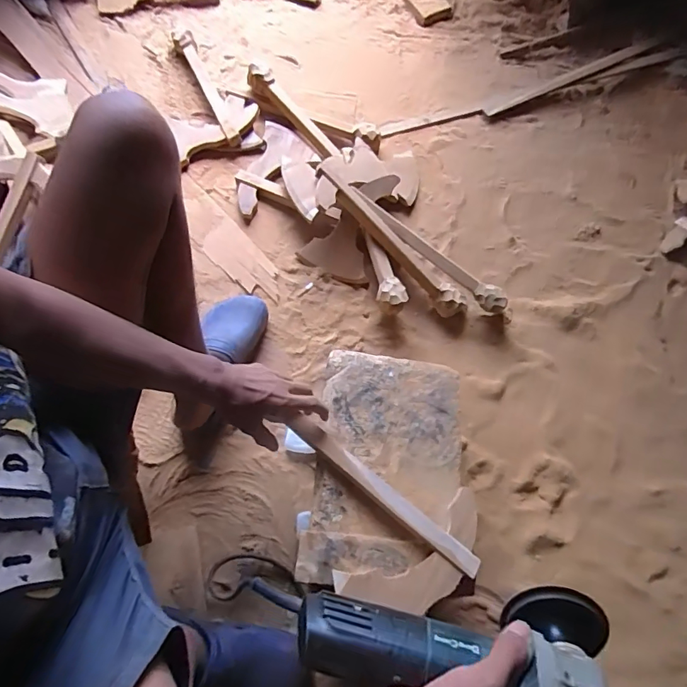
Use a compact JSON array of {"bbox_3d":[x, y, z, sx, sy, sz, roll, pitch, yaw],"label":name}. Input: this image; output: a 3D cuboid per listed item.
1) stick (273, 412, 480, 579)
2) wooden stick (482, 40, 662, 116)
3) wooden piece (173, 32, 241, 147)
[{"bbox_3d":[0.051,0.202,0.635,0.299,0.026,0.027,38,72,11],"label":"stick"},{"bbox_3d":[0.582,-0.675,1.184,0.544,0.024,0.038,-25,68,-14],"label":"wooden stick"},{"bbox_3d":[-0.318,-0.589,1.081,0.042,0.034,0.349,-22,67,-12],"label":"wooden piece"}]

